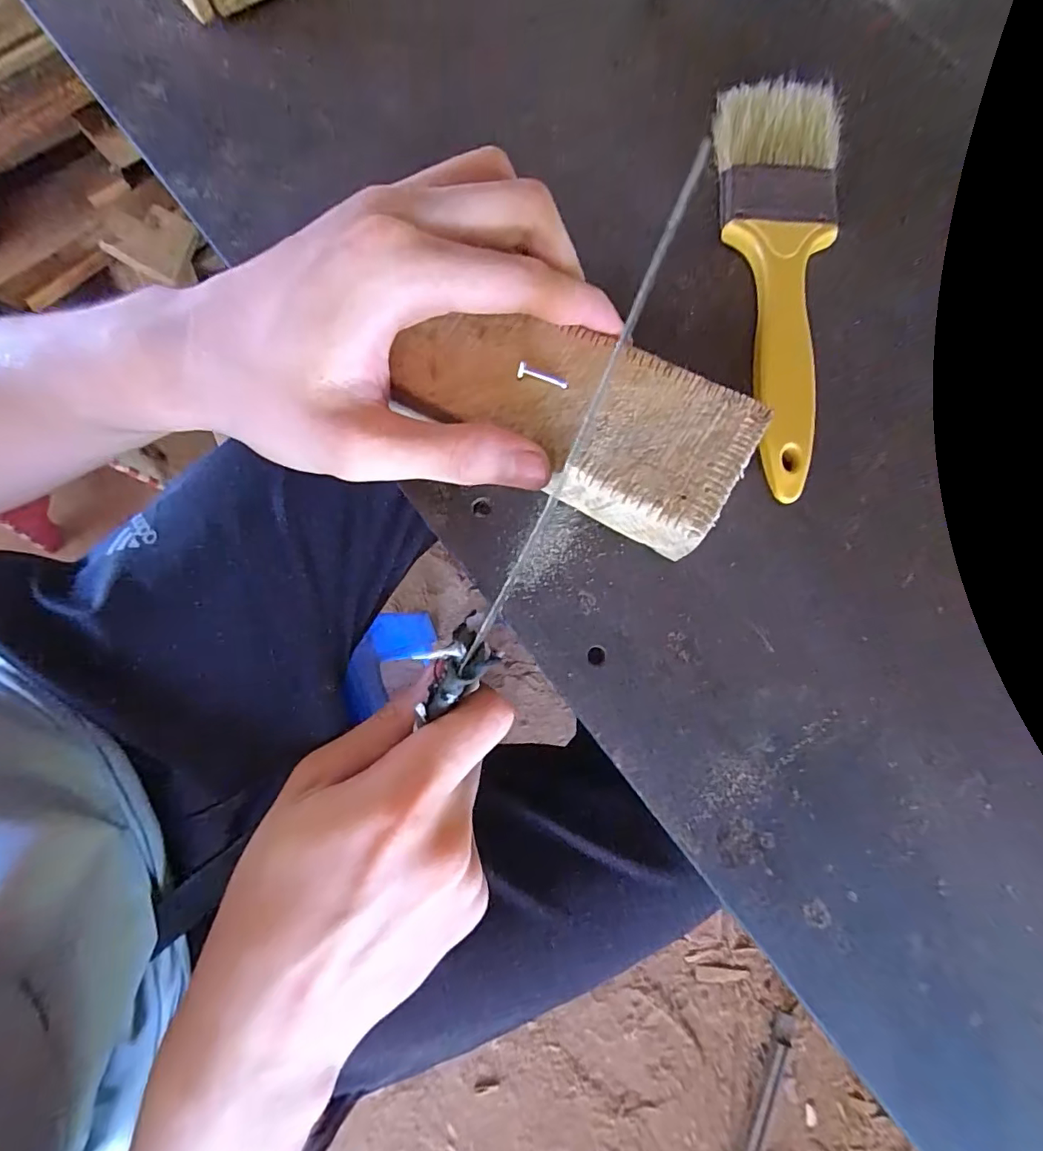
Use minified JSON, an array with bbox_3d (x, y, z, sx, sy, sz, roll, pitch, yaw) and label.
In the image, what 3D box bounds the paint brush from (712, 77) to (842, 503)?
[{"bbox_3d":[0.105,-0.116,0.206,0.046,0.023,0.173,1,77,-1],"label":"paint brush"}]

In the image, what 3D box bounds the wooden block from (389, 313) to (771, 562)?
[{"bbox_3d":[0.017,-0.056,0.184,0.117,0.023,0.052,26,78,4],"label":"wooden block"}]

